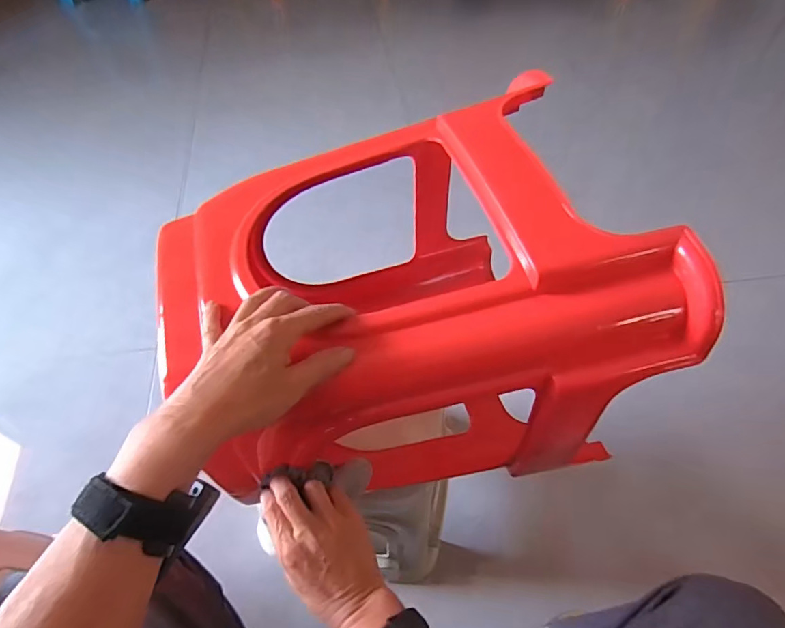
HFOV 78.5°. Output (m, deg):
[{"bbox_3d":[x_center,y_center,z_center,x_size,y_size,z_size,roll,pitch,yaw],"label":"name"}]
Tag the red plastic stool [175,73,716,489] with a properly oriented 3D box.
[{"bbox_3d":[0.005,-0.029,0.577,0.468,0.331,0.384,-6,54,-6],"label":"red plastic stool"}]

